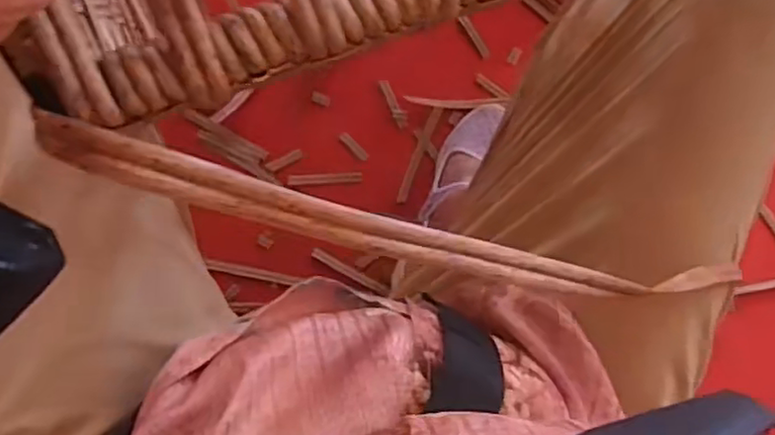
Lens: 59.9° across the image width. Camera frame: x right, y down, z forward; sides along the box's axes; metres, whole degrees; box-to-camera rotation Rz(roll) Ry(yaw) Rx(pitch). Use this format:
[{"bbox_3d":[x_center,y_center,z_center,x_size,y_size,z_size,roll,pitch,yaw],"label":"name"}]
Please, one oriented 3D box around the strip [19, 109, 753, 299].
[{"bbox_3d":[0.031,0.009,0.230,0.269,0.024,0.023,14,81,-30],"label":"strip"}]

